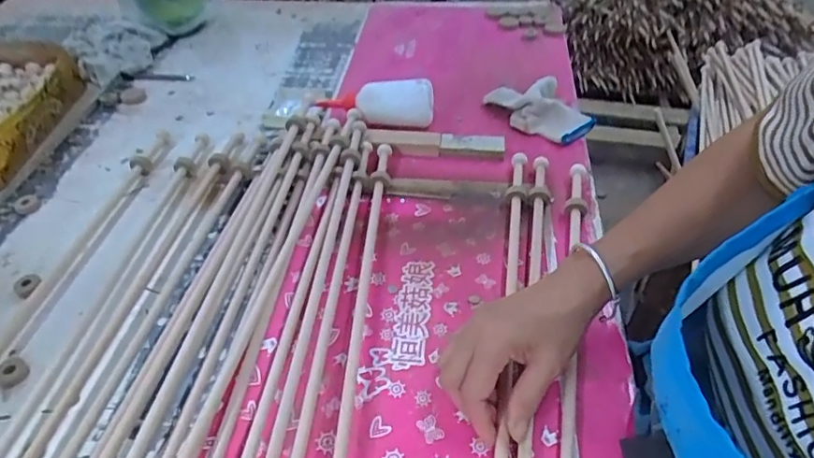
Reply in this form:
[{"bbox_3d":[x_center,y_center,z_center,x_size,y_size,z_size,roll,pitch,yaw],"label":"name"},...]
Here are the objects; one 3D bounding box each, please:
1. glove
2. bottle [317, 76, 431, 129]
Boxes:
[{"bbox_3d":[0.180,-0.159,0.735,0.146,0.054,0.106,6,44,7],"label":"glove"},{"bbox_3d":[-0.044,-0.180,0.750,0.161,0.049,0.053,0,43,2],"label":"bottle"}]

